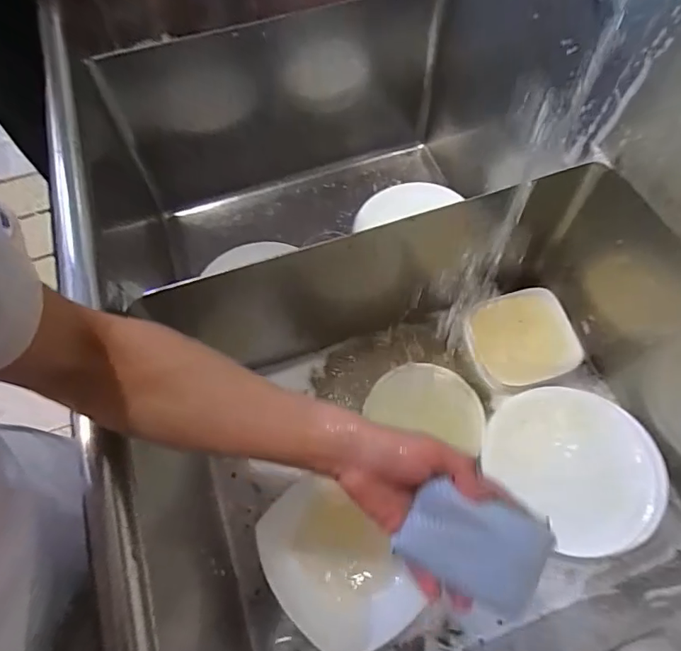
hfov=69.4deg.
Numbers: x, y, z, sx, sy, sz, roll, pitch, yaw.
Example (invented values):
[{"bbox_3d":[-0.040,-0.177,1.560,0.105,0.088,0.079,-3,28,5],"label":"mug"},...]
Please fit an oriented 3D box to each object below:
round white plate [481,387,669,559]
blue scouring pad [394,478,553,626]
[{"bbox_3d":[0.325,0.189,0.687,0.222,0.042,0.234,-36,67,-14],"label":"round white plate"},{"bbox_3d":[0.101,0.164,0.370,0.103,0.014,0.073,29,89,11],"label":"blue scouring pad"}]

